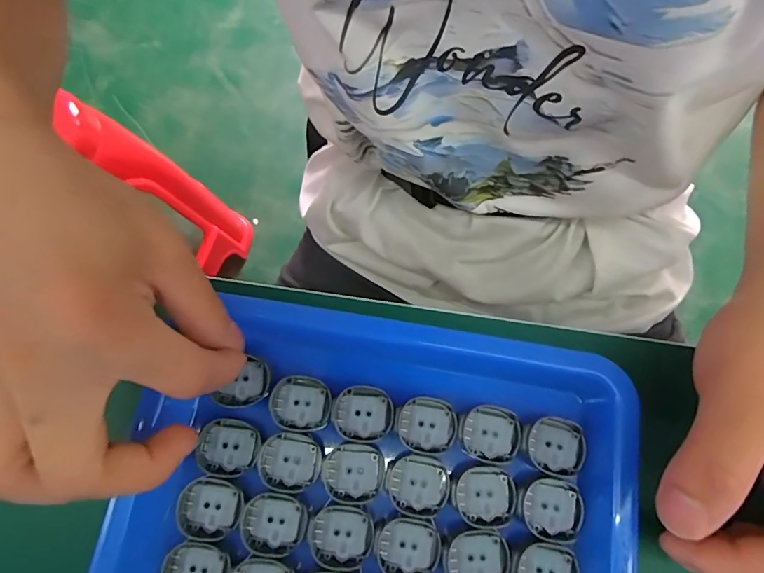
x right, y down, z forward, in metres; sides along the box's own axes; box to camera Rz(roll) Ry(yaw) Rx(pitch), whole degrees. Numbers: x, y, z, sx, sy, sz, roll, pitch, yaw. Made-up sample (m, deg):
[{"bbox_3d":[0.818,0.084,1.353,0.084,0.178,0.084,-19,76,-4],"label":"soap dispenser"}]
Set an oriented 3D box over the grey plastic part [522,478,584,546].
[{"bbox_3d":[0.076,0.099,0.199,0.025,0.004,0.024,0,75,0],"label":"grey plastic part"}]

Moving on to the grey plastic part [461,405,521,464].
[{"bbox_3d":[0.051,0.069,0.211,0.026,0.004,0.025,13,75,4],"label":"grey plastic part"}]

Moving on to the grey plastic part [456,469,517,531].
[{"bbox_3d":[0.047,0.095,0.202,0.026,0.005,0.024,10,75,3],"label":"grey plastic part"}]

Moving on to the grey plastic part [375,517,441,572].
[{"bbox_3d":[0.011,0.116,0.197,0.027,0.008,0.024,11,75,3],"label":"grey plastic part"}]

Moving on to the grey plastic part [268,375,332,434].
[{"bbox_3d":[-0.039,0.056,0.216,0.029,0.006,0.025,18,76,5],"label":"grey plastic part"}]

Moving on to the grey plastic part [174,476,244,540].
[{"bbox_3d":[-0.078,0.101,0.205,0.028,0.006,0.025,6,75,2],"label":"grey plastic part"}]

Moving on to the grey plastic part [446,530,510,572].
[{"bbox_3d":[0.042,0.119,0.195,0.026,0.009,0.023,-2,75,0],"label":"grey plastic part"}]

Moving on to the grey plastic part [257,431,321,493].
[{"bbox_3d":[-0.043,0.081,0.208,0.028,0.004,0.025,11,75,3],"label":"grey plastic part"}]

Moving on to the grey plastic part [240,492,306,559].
[{"bbox_3d":[-0.049,0.106,0.202,0.028,0.005,0.025,16,76,5],"label":"grey plastic part"}]

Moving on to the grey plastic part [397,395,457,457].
[{"bbox_3d":[0.021,0.066,0.213,0.027,0.004,0.026,13,75,4],"label":"grey plastic part"}]

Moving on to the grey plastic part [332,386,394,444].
[{"bbox_3d":[-0.009,0.061,0.214,0.028,0.004,0.025,6,75,2],"label":"grey plastic part"}]

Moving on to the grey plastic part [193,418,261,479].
[{"bbox_3d":[-0.073,0.076,0.211,0.029,0.006,0.025,6,75,2],"label":"grey plastic part"}]

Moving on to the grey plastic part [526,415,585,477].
[{"bbox_3d":[0.080,0.073,0.207,0.026,0.007,0.025,7,75,2],"label":"grey plastic part"}]

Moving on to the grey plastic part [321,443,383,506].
[{"bbox_3d":[-0.013,0.086,0.206,0.027,0.004,0.025,11,75,3],"label":"grey plastic part"}]

